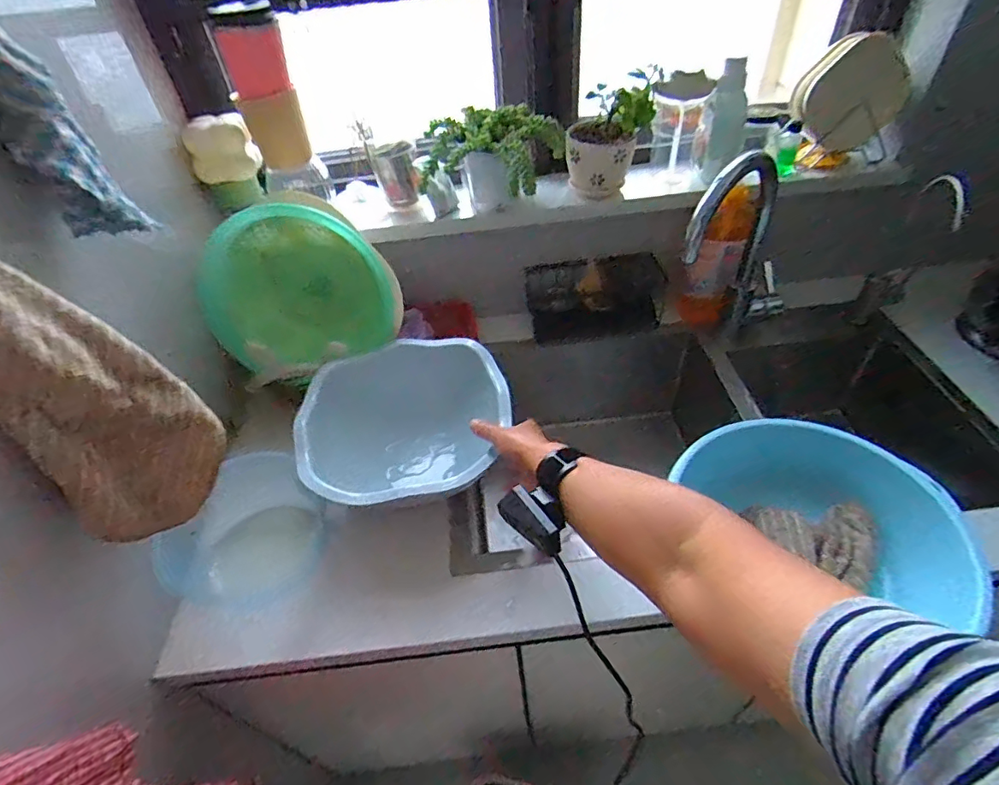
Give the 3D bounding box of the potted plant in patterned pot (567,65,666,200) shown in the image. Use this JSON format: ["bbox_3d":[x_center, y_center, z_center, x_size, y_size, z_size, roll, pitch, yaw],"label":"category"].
[{"bbox_3d":[0.171,-0.406,0.830,0.107,0.153,0.118,27,54,27],"label":"potted plant in patterned pot"}]

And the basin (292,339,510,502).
[{"bbox_3d":[-0.120,0.062,0.712,0.265,0.138,0.217,-16,47,-10],"label":"basin"}]

